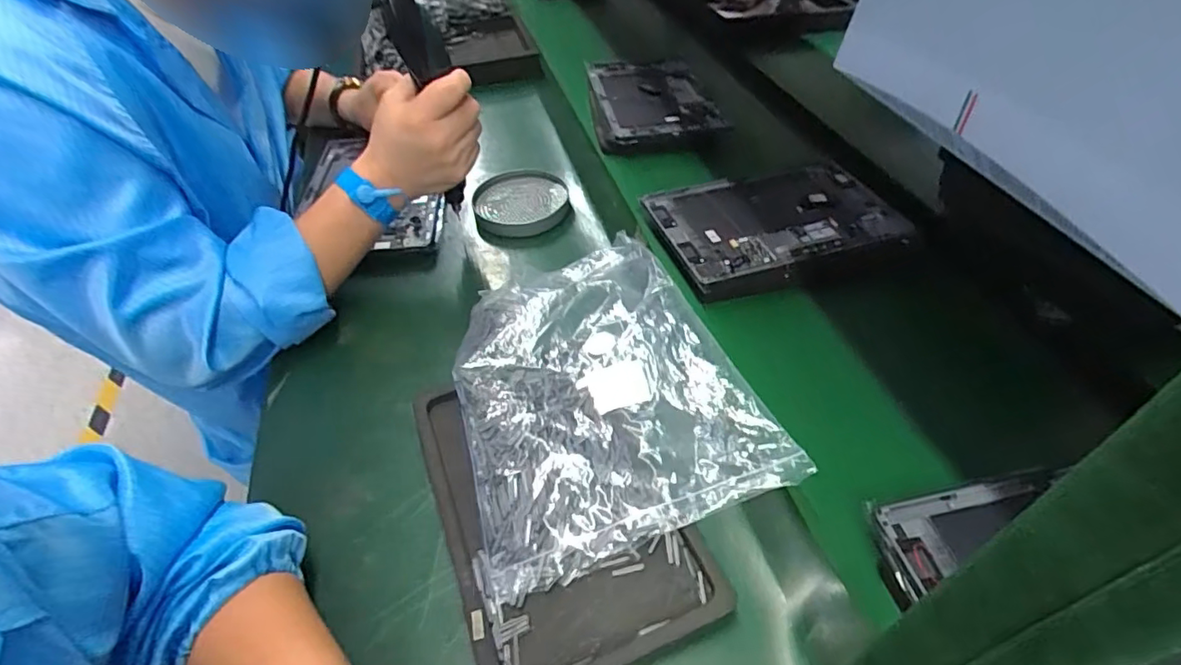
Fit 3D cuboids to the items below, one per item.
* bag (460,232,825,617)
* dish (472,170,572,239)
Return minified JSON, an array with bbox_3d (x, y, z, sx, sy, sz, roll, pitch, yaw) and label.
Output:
[{"bbox_3d":[-0.001,0.038,0.468,0.221,0.043,0.288,-15,50,-11],"label":"bag"},{"bbox_3d":[-0.082,-0.153,0.676,0.110,0.025,0.112,-1,49,1],"label":"dish"}]

